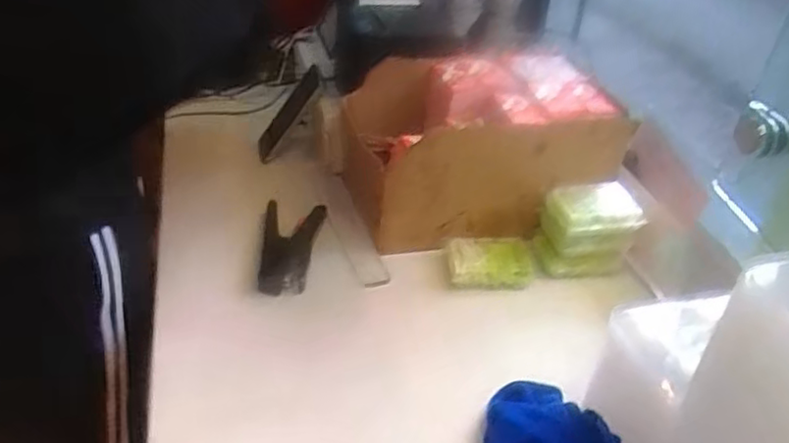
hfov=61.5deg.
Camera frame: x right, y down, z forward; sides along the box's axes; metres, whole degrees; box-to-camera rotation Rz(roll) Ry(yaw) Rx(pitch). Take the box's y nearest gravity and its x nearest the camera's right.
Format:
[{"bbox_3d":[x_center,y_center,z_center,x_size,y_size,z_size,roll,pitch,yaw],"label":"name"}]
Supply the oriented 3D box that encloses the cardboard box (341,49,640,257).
[{"bbox_3d":[0.106,-0.098,0.906,0.301,0.194,0.250,-7,37,-15],"label":"cardboard box"}]

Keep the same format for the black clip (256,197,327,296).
[{"bbox_3d":[-0.137,0.030,0.864,0.080,0.034,0.163,4,35,-1],"label":"black clip"}]

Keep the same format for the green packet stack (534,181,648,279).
[{"bbox_3d":[0.243,0.009,0.849,0.119,0.112,0.074,-4,36,-12],"label":"green packet stack"}]

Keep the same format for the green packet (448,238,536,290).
[{"bbox_3d":[0.122,0.052,0.849,0.107,0.025,0.078,1,36,-4],"label":"green packet"}]

